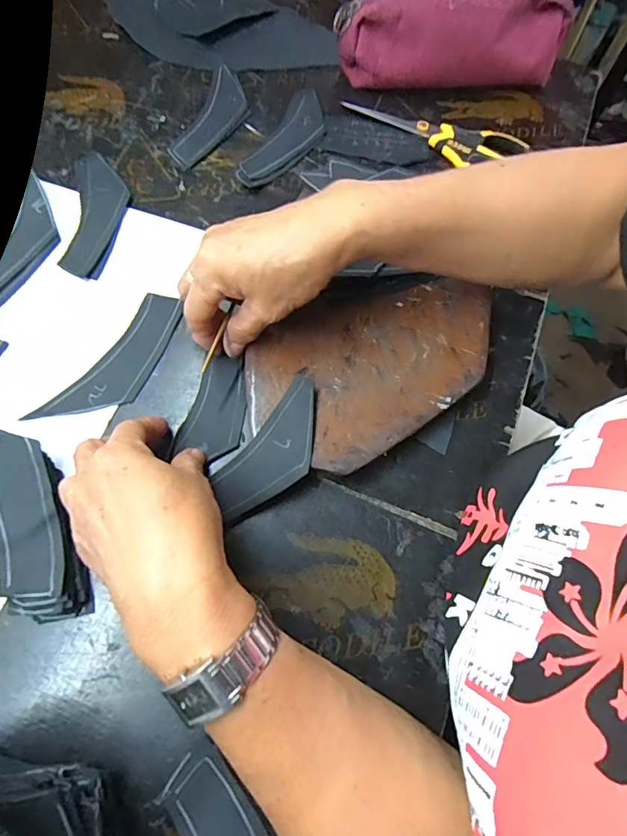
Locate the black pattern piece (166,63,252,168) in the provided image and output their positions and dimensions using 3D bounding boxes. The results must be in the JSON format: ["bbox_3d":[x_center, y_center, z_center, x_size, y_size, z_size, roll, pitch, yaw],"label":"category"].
[{"bbox_3d":[-0.095,-0.293,0.452,0.047,0.004,0.135,20,69,6],"label":"black pattern piece"}]

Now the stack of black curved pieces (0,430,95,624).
[{"bbox_3d":[-0.184,0.056,0.292,0.051,0.025,0.147,-33,74,-14],"label":"stack of black curved pieces"}]

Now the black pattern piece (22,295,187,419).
[{"bbox_3d":[-0.145,-0.041,0.350,0.046,0.006,0.130,31,71,9],"label":"black pattern piece"}]

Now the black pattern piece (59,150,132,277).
[{"bbox_3d":[-0.187,-0.178,0.401,0.048,0.009,0.133,-3,69,-4],"label":"black pattern piece"}]

